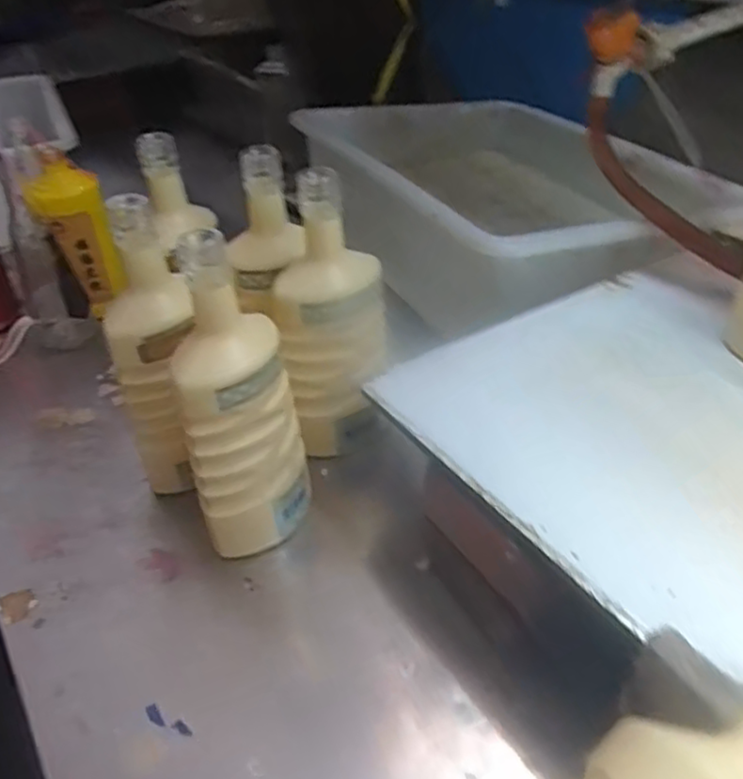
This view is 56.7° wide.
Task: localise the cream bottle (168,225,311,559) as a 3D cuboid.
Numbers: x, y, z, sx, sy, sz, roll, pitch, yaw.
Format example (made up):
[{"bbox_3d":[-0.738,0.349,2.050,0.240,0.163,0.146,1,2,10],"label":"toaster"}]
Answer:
[{"bbox_3d":[-0.093,0.016,0.511,0.074,0.229,0.082,-5,38,-2],"label":"cream bottle"}]

